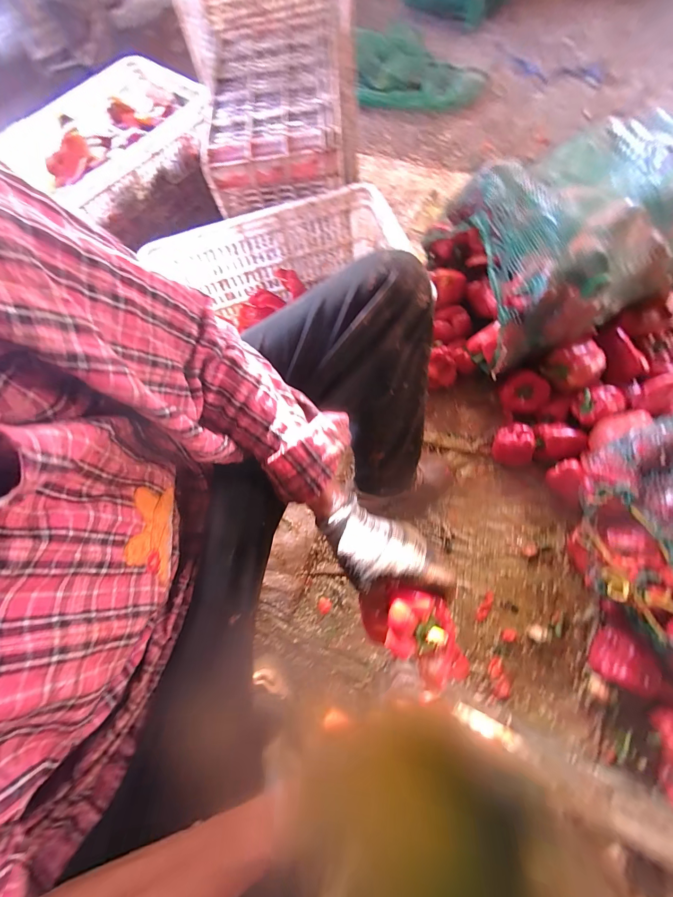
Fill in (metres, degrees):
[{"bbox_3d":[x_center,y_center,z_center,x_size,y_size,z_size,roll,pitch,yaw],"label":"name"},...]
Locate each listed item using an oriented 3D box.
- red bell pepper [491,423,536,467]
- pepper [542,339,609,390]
[{"bbox_3d":[0.387,-0.006,0.760,0.080,0.092,0.075,-2,69,5],"label":"red bell pepper"},{"bbox_3d":[0.516,-0.177,0.753,0.096,0.066,0.076,-8,68,2],"label":"pepper"}]

